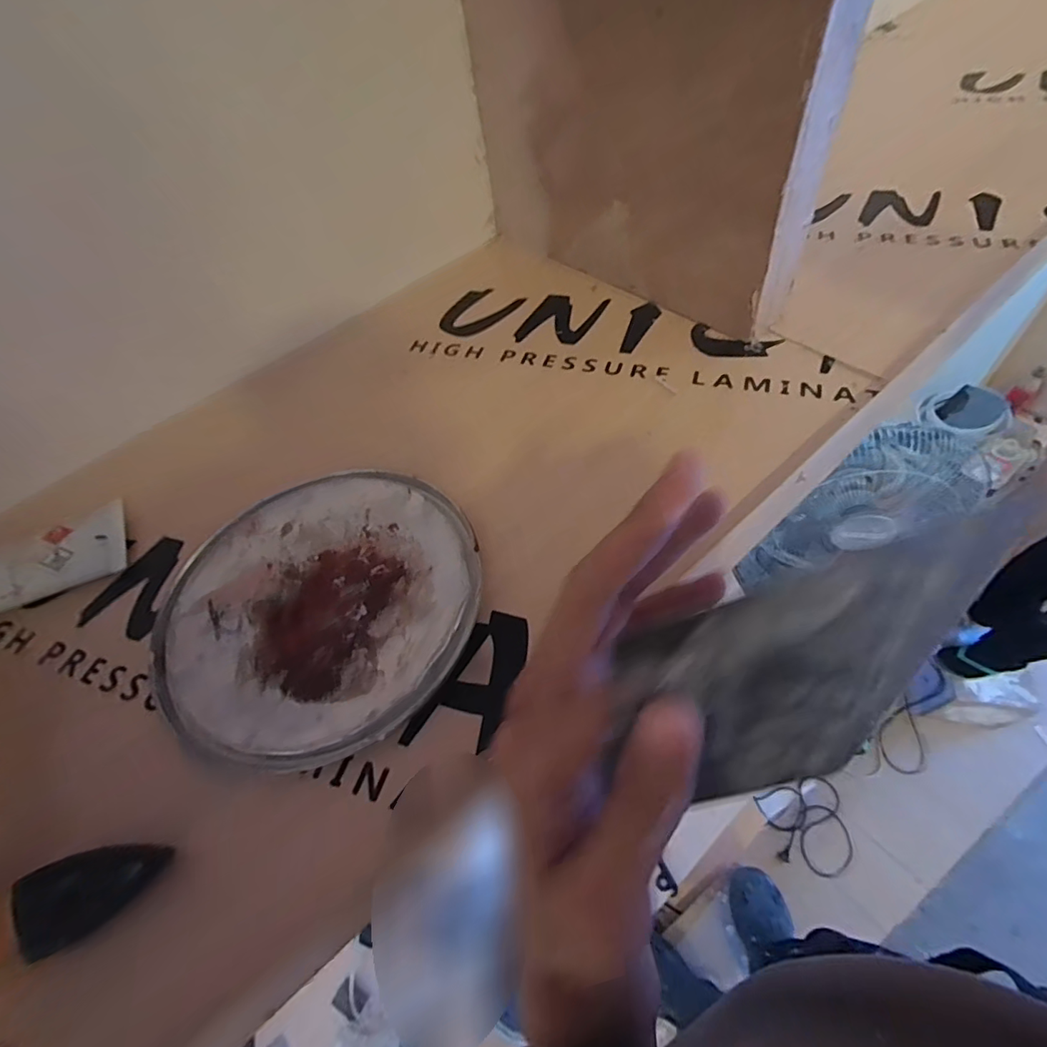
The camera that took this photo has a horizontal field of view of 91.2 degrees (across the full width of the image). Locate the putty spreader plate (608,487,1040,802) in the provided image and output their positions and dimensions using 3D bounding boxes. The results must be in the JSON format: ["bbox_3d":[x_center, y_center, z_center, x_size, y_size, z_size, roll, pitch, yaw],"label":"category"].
[{"bbox_3d":[0.078,0.053,0.149,0.099,0.120,0.006,-19,39,-1],"label":"putty spreader plate"}]

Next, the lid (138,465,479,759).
[{"bbox_3d":[-0.098,0.034,0.244,0.148,0.013,0.141,-4,54,6],"label":"lid"}]

